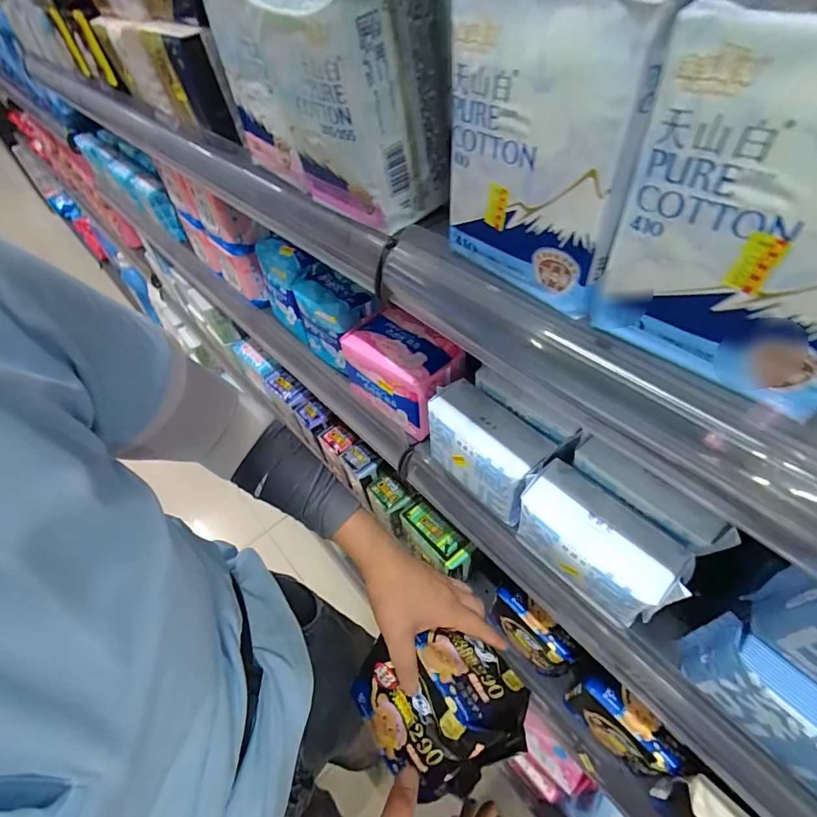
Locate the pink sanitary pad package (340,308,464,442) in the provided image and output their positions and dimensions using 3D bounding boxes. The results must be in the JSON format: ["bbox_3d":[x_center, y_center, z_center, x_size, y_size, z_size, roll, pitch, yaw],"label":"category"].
[{"bbox_3d":[-0.007,-0.042,0.470,0.129,0.080,0.075,31,58,27],"label":"pink sanitary pad package"}]

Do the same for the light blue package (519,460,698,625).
[{"bbox_3d":[0.142,0.108,0.329,0.114,0.082,0.056,34,59,28],"label":"light blue package"}]

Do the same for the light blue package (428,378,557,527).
[{"bbox_3d":[0.072,0.037,0.396,0.057,0.079,0.111,-36,56,-24],"label":"light blue package"}]

